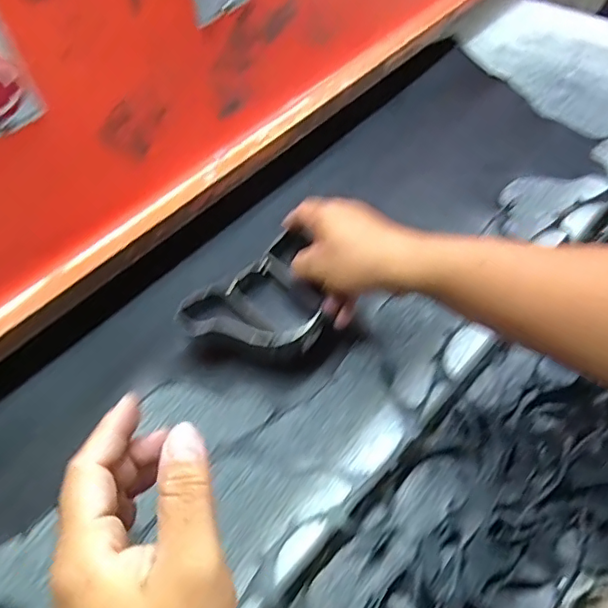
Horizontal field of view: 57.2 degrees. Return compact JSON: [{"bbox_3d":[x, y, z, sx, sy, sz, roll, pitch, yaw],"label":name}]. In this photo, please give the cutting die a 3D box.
[{"bbox_3d":[-0.030,-0.001,0.467,0.128,0.025,0.095,-38,61,-22],"label":"cutting die"}]

